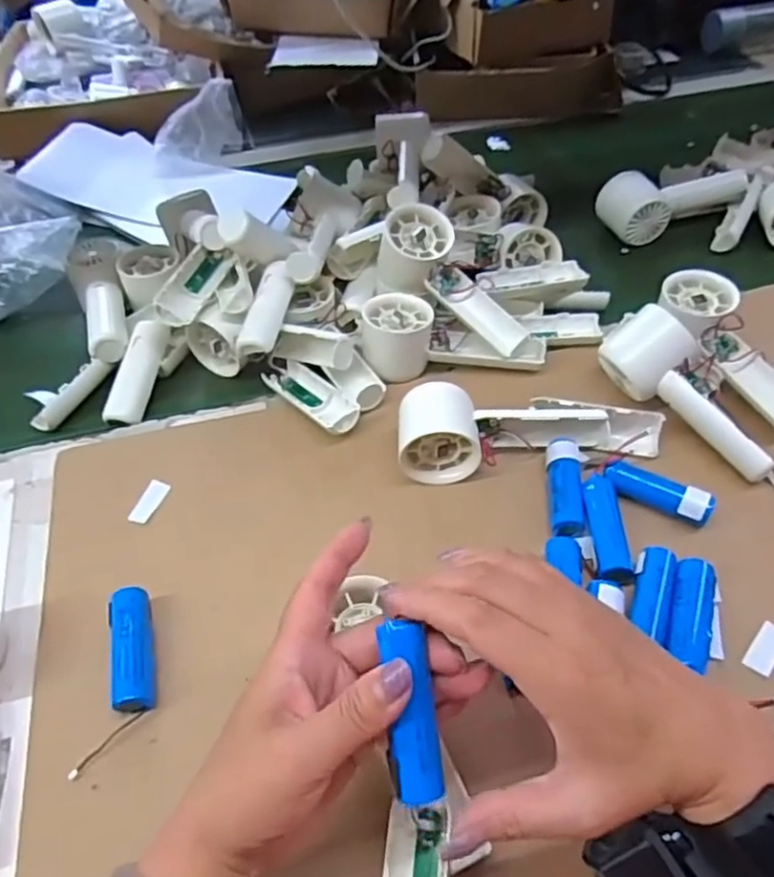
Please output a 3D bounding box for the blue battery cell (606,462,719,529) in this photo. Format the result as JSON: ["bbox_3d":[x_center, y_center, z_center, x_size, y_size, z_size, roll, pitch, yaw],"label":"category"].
[{"bbox_3d":[0.187,0.037,0.465,0.071,0.021,0.022,24,55,22],"label":"blue battery cell"}]

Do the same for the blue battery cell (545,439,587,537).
[{"bbox_3d":[0.125,0.032,0.474,0.023,0.015,0.077,4,50,6],"label":"blue battery cell"}]

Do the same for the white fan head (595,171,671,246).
[{"bbox_3d":[0.250,-0.234,0.686,0.050,0.046,0.067,-17,51,-11],"label":"white fan head"}]

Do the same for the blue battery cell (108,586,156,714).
[{"bbox_3d":[-0.156,0.128,0.415,0.023,0.020,0.074,-12,50,-7],"label":"blue battery cell"}]

